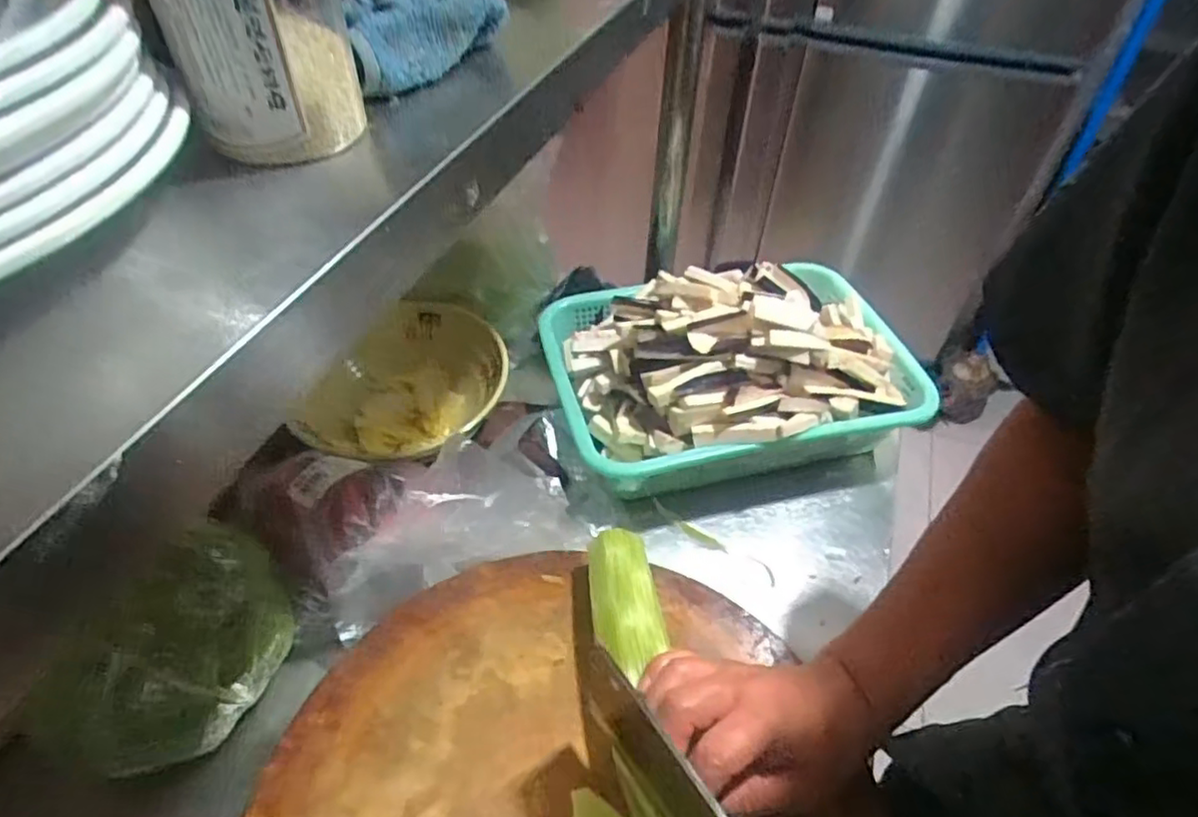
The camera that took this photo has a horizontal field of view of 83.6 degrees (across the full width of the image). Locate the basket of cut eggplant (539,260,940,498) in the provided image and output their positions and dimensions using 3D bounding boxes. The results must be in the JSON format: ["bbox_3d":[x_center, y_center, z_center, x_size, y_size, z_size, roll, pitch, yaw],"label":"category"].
[{"bbox_3d":[0.126,-0.046,0.653,0.339,0.155,0.234,-9,48,-9],"label":"basket of cut eggplant"}]

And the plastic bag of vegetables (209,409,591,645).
[{"bbox_3d":[-0.131,0.066,0.534,0.236,0.098,0.140,-18,50,-17],"label":"plastic bag of vegetables"}]

